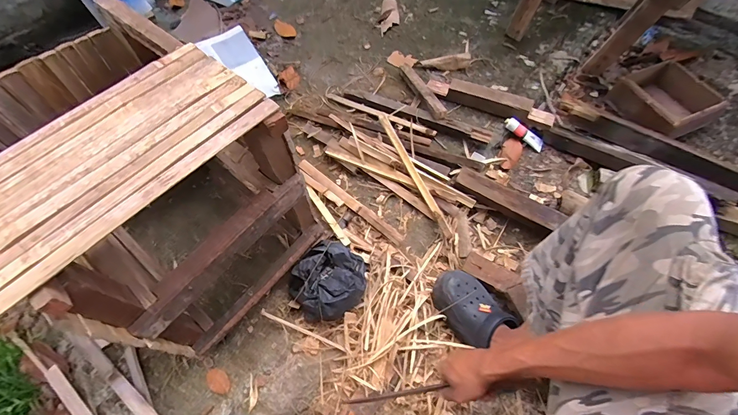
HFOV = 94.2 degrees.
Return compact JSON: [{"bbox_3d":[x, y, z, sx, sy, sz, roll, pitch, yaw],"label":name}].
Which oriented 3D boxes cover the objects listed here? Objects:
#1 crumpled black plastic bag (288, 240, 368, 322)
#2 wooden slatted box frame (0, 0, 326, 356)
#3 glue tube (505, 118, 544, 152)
[{"bbox_3d":[-0.090,0.169,0.793,0.160,0.066,0.175,37,66,20],"label":"crumpled black plastic bag"},{"bbox_3d":[-0.425,-0.057,0.656,0.515,0.389,0.374,36,66,19],"label":"wooden slatted box frame"},{"bbox_3d":[0.476,-0.227,1.050,0.147,0.027,0.033,32,64,-13],"label":"glue tube"}]

